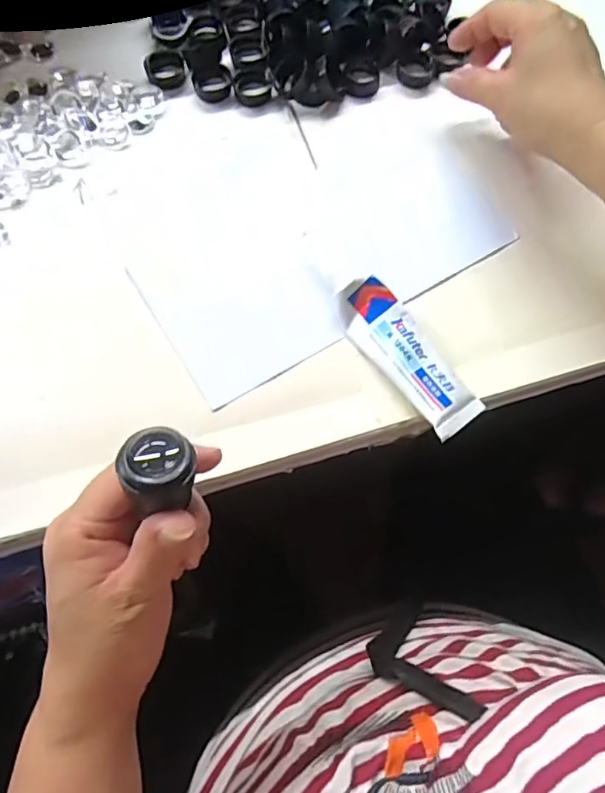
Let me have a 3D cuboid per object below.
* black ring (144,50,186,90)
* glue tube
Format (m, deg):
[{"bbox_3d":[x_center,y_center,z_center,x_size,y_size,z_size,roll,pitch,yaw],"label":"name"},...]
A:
[{"bbox_3d":[-0.100,-0.240,0.395,0.028,0.006,0.032,-17,72,-8],"label":"black ring"},{"bbox_3d":[0.062,-0.025,0.320,0.035,0.021,0.104,-35,75,-14],"label":"glue tube"}]

